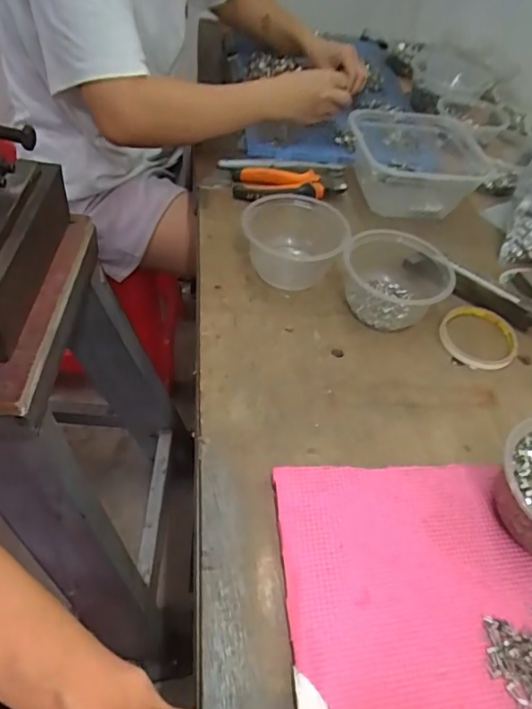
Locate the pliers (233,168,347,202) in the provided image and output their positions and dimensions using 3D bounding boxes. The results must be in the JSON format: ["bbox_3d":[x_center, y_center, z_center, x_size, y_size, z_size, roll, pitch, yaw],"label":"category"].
[{"bbox_3d":[0.034,-0.228,0.687,0.150,0.022,0.061,4,49,-7],"label":"pliers"}]

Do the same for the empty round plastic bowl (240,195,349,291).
[{"bbox_3d":[0.030,-0.126,0.576,0.111,0.059,0.099,8,49,-3],"label":"empty round plastic bowl"}]

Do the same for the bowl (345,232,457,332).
[{"bbox_3d":[0.142,-0.090,0.562,0.111,0.059,0.125,19,49,7],"label":"bowl"}]

